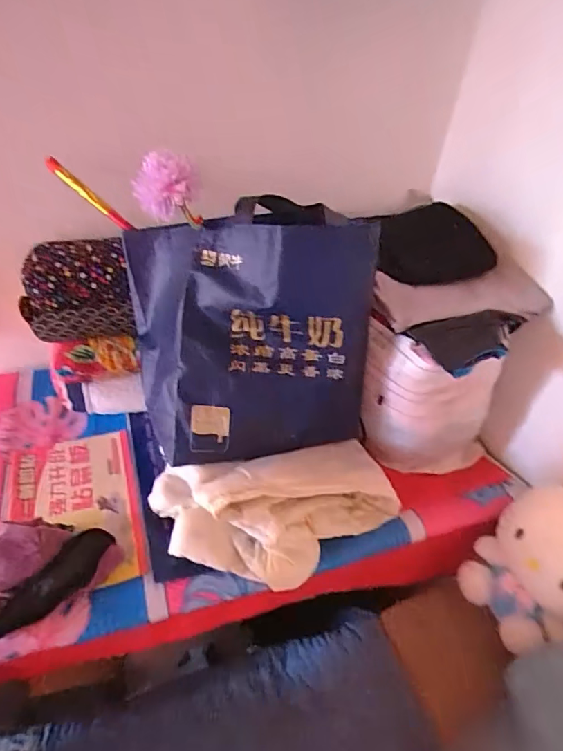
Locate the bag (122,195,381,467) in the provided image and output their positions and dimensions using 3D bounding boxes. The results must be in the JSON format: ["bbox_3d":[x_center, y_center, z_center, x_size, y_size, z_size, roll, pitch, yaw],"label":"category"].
[{"bbox_3d":[-0.050,-0.051,0.623,0.333,0.316,0.112,-3,5,8],"label":"bag"}]

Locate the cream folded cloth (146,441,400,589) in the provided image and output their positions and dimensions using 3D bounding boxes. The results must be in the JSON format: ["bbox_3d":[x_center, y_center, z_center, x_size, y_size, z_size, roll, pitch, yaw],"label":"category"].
[{"bbox_3d":[-0.004,0.161,0.617,0.316,0.095,0.179,-3,41,-9],"label":"cream folded cloth"}]

